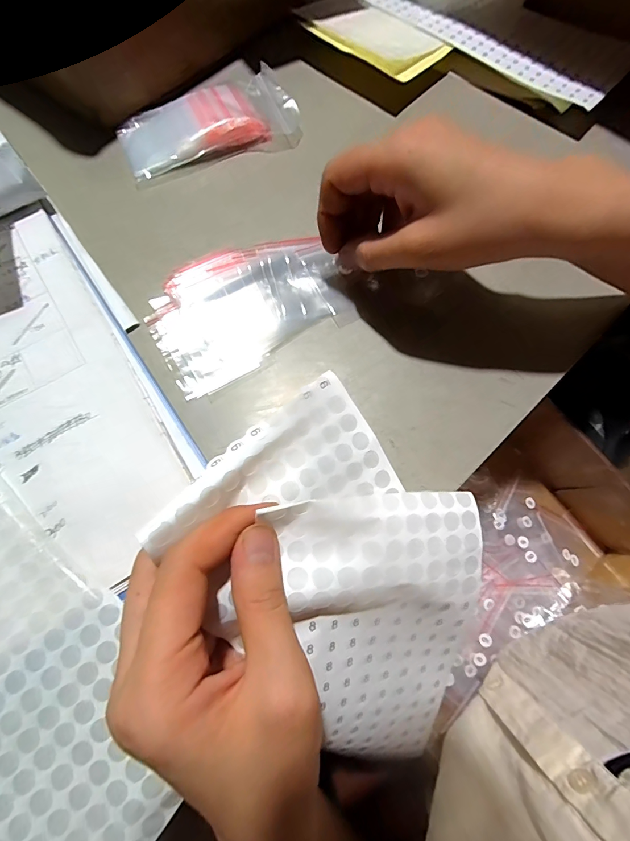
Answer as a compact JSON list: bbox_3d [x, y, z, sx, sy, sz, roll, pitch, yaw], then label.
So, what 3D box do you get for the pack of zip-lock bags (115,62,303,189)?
[{"bbox_3d":[-0.089,-0.252,0.317,0.147,0.016,0.076,-24,73,-10],"label":"pack of zip-lock bags"}]

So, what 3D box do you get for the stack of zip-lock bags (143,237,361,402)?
[{"bbox_3d":[-0.045,-0.082,0.264,0.134,0.009,0.089,-29,74,-12],"label":"stack of zip-lock bags"}]

